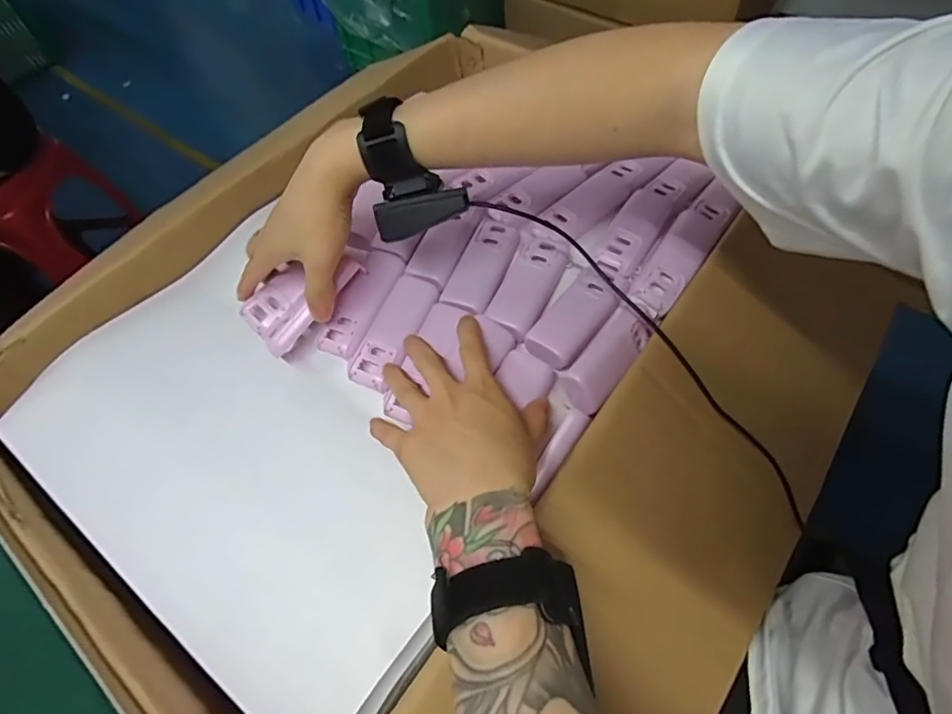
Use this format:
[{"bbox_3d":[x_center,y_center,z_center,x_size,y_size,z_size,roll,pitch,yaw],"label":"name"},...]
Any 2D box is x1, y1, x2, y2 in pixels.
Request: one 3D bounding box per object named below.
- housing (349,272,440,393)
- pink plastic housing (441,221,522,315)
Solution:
[{"bbox_3d":[-0.070,-0.023,0.458,0.043,0.025,0.105,21,62,16],"label":"housing"},{"bbox_3d":[0.008,-0.086,0.474,0.043,0.017,0.106,16,61,13],"label":"pink plastic housing"}]

